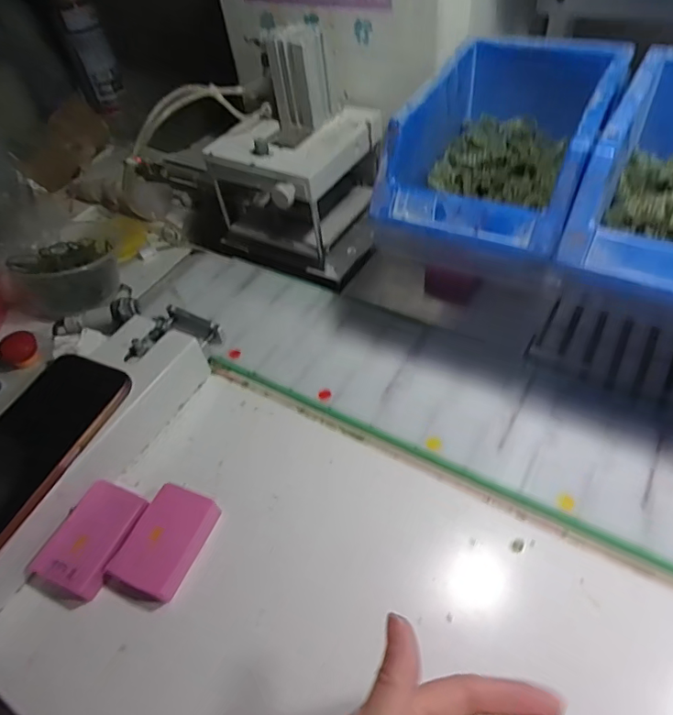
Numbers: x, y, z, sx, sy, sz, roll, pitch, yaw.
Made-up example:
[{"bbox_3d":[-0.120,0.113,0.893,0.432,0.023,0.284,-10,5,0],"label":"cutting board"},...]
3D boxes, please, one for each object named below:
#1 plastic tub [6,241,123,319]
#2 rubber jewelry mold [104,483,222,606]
[{"bbox_3d":[-0.272,-0.086,0.533,0.109,0.061,0.094,21,55,25],"label":"plastic tub"},{"bbox_3d":[-0.117,0.125,0.351,0.047,0.019,0.071,16,53,21],"label":"rubber jewelry mold"}]

